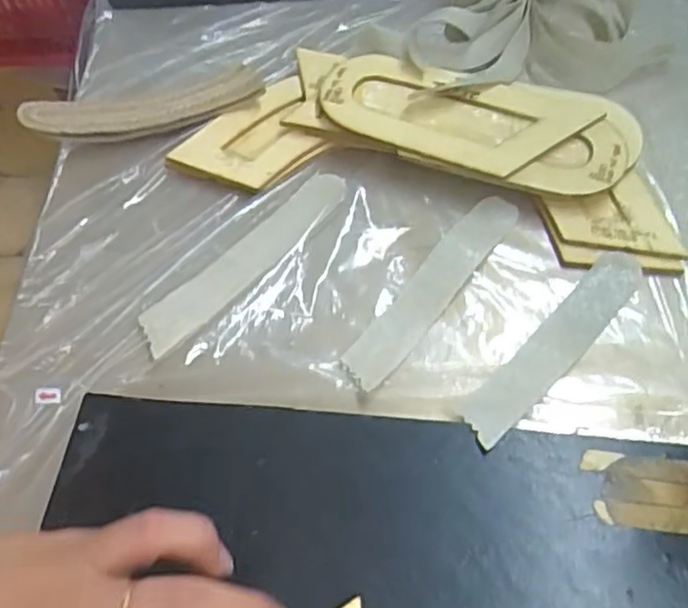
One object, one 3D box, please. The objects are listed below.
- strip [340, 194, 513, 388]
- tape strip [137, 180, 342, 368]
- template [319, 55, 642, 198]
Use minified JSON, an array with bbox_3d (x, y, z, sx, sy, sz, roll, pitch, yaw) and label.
[{"bbox_3d":[0.048,-0.011,0.377,0.026,0.007,0.140,34,65,20],"label":"strip"},{"bbox_3d":[-0.051,-0.026,0.387,0.031,0.004,0.144,39,66,23],"label":"tape strip"},{"bbox_3d":[0.077,-0.106,0.414,0.183,0.010,0.075,14,64,8],"label":"template"}]

